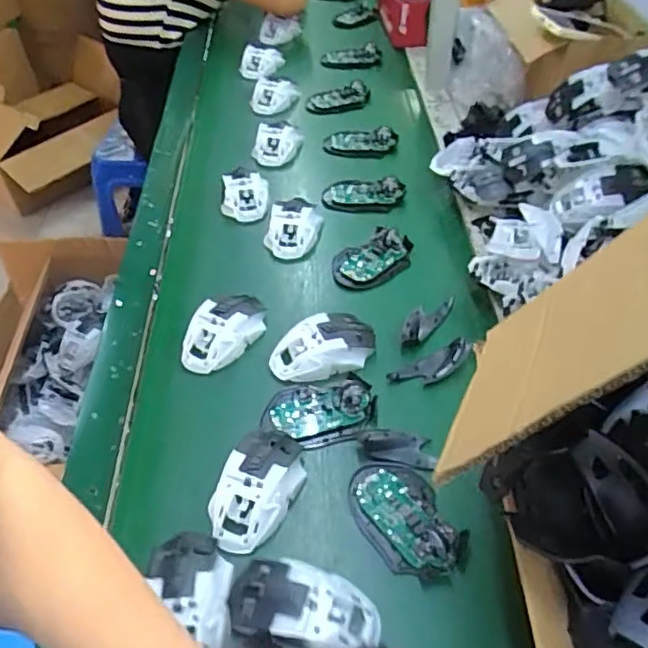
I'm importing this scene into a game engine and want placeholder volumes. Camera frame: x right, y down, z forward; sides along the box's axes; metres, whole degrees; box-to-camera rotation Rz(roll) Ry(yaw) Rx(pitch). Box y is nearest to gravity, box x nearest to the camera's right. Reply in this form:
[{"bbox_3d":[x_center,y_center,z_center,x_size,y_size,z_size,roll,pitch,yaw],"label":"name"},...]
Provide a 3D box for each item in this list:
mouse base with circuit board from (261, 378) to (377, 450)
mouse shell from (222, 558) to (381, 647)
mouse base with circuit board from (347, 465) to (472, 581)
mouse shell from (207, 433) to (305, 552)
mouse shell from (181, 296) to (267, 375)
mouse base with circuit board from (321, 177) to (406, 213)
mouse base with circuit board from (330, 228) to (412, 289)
[{"bbox_3d":[-0.005,0.086,0.614,0.110,0.018,0.070,-4,46,-1],"label":"mouse base with circuit board"},{"bbox_3d":[-0.017,0.223,0.472,0.114,0.032,0.073,4,47,6],"label":"mouse shell"},{"bbox_3d":[0.070,0.165,0.533,0.071,0.022,0.114,-26,51,-20],"label":"mouse base with circuit board"},{"bbox_3d":[-0.060,0.142,0.552,0.063,0.033,0.117,17,49,17],"label":"mouse shell"},{"bbox_3d":[-0.111,0.005,0.687,0.064,0.038,0.113,22,51,22],"label":"mouse shell"},{"bbox_3d":[0.056,-0.182,0.866,0.114,0.019,0.059,-2,46,1],"label":"mouse base with circuit board"},{"bbox_3d":[0.062,-0.085,0.773,0.108,0.024,0.072,-25,50,-20],"label":"mouse base with circuit board"}]

